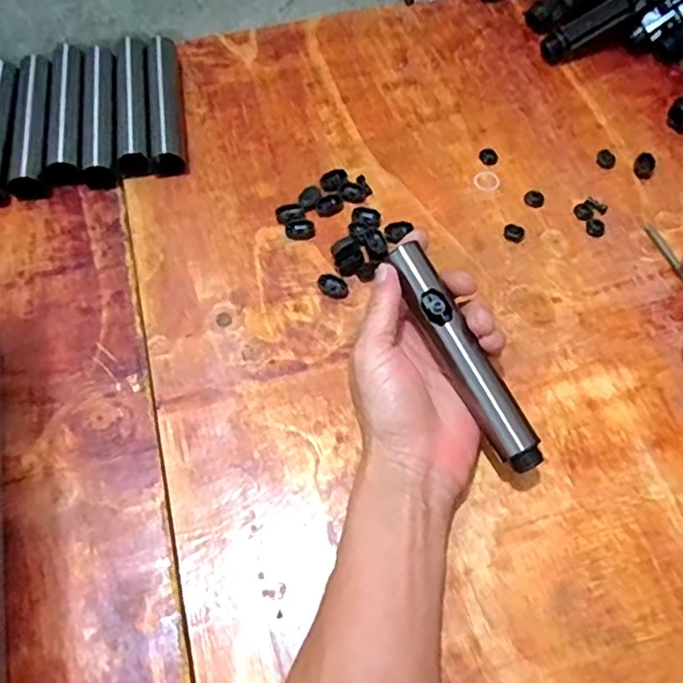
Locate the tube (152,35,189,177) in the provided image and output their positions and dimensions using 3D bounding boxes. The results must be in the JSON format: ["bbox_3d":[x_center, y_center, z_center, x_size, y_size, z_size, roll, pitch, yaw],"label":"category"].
[{"bbox_3d":[-0.145,-0.198,0.533,0.022,0.023,0.145,-8,63,-4],"label":"tube"}]

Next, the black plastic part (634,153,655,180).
[{"bbox_3d":[0.244,-0.142,0.510,0.016,0.007,0.023,27,66,13],"label":"black plastic part"}]

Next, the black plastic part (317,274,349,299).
[{"bbox_3d":[-0.006,-0.041,0.459,0.024,0.005,0.016,22,65,11],"label":"black plastic part"}]

